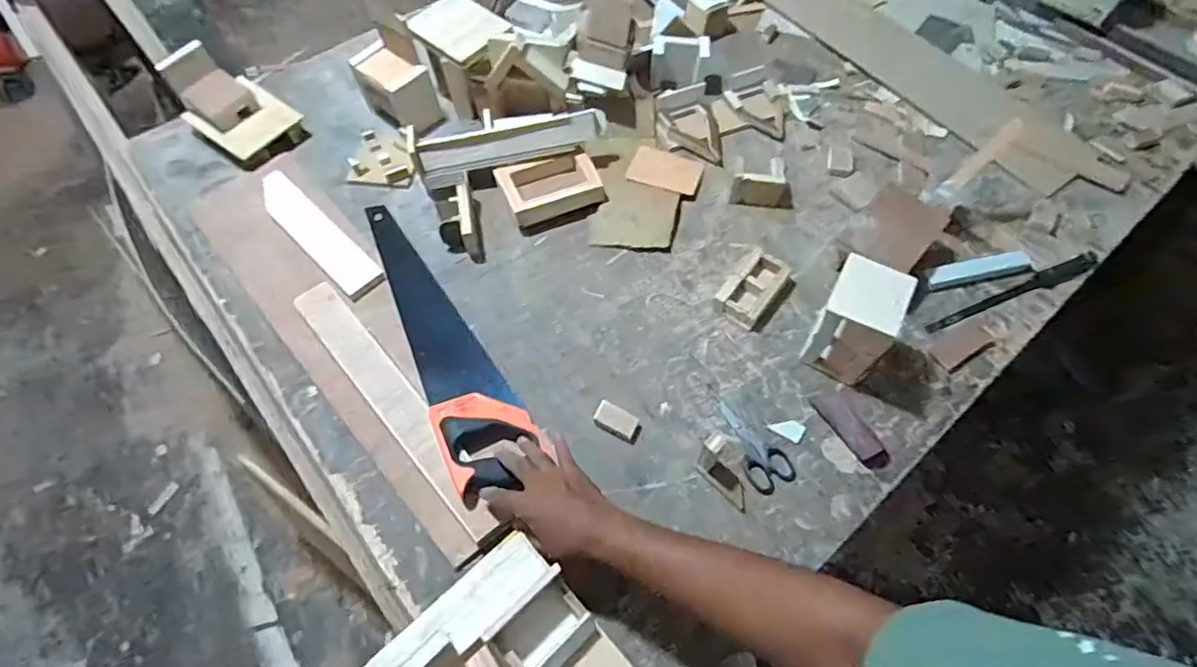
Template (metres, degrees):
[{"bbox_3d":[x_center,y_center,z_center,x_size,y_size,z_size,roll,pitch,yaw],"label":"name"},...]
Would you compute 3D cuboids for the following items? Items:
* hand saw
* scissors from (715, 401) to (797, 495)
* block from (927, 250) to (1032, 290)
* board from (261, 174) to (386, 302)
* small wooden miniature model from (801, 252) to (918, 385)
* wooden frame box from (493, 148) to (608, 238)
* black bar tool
[{"bbox_3d":[-0.216,-0.007,0.813,0.111,0.040,0.505,-24,59,-13],"label":"hand saw"},{"bbox_3d":[0.191,0.137,0.742,0.058,0.004,0.129,-26,62,-14],"label":"scissors"},{"bbox_3d":[0.565,-0.096,0.867,0.177,0.011,0.037,-15,60,-8],"label":"block"},{"bbox_3d":[-0.430,-0.155,0.889,0.290,0.013,0.062,40,68,22],"label":"board"},{"bbox_3d":[0.323,-0.015,0.747,0.092,0.140,0.094,30,63,13],"label":"small wooden miniature model"},{"bbox_3d":[-0.075,-0.229,0.918,0.155,0.042,0.111,-21,61,-11],"label":"wooden frame box"},{"bbox_3d":[0.608,-0.061,0.862,0.310,0.017,0.026,-20,61,-11],"label":"black bar tool"}]

